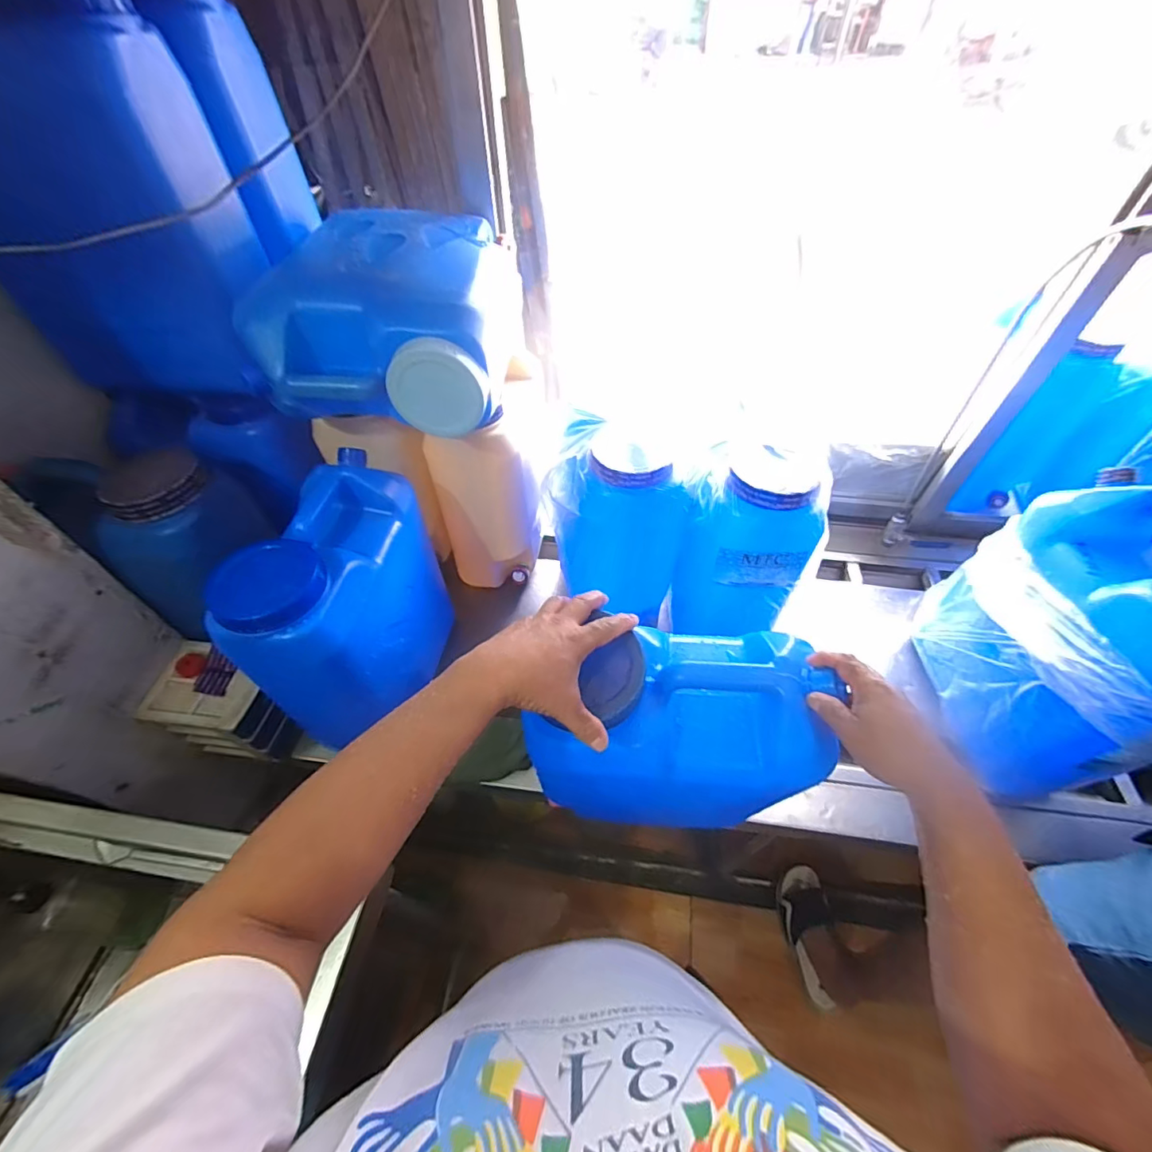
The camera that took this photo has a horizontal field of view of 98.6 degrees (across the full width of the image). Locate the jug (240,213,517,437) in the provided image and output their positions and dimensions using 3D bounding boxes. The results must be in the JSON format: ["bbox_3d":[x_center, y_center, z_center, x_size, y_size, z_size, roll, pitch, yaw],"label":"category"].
[{"bbox_3d":[-0.262,-0.394,0.733,0.308,0.151,0.401,1,51,2],"label":"jug"}]

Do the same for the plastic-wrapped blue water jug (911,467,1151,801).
[{"bbox_3d":[0.709,0.085,0.746,0.184,0.408,0.363,12,52,11],"label":"plastic-wrapped blue water jug"}]

